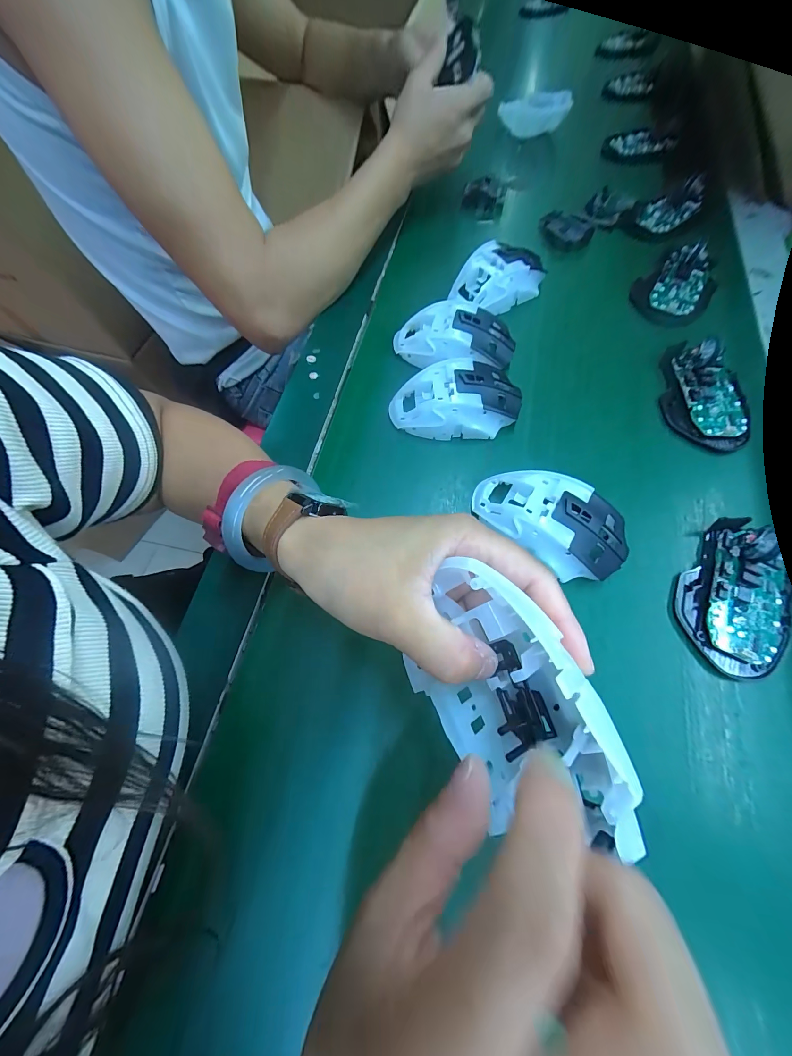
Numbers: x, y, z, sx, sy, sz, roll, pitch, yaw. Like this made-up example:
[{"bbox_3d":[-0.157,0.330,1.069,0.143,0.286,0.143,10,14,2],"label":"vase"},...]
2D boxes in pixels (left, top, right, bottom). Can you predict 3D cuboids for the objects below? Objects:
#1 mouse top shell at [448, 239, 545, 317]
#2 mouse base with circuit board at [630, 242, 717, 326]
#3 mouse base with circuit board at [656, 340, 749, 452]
[{"bbox_3d":[0.108,-0.269,0.374,0.104,0.030,0.062,-18,68,-5],"label":"mouse top shell"},{"bbox_3d":[0.302,-0.264,0.373,0.073,0.023,0.097,34,73,15],"label":"mouse base with circuit board"},{"bbox_3d":[0.286,-0.124,0.319,0.068,0.022,0.110,14,69,8],"label":"mouse base with circuit board"}]

